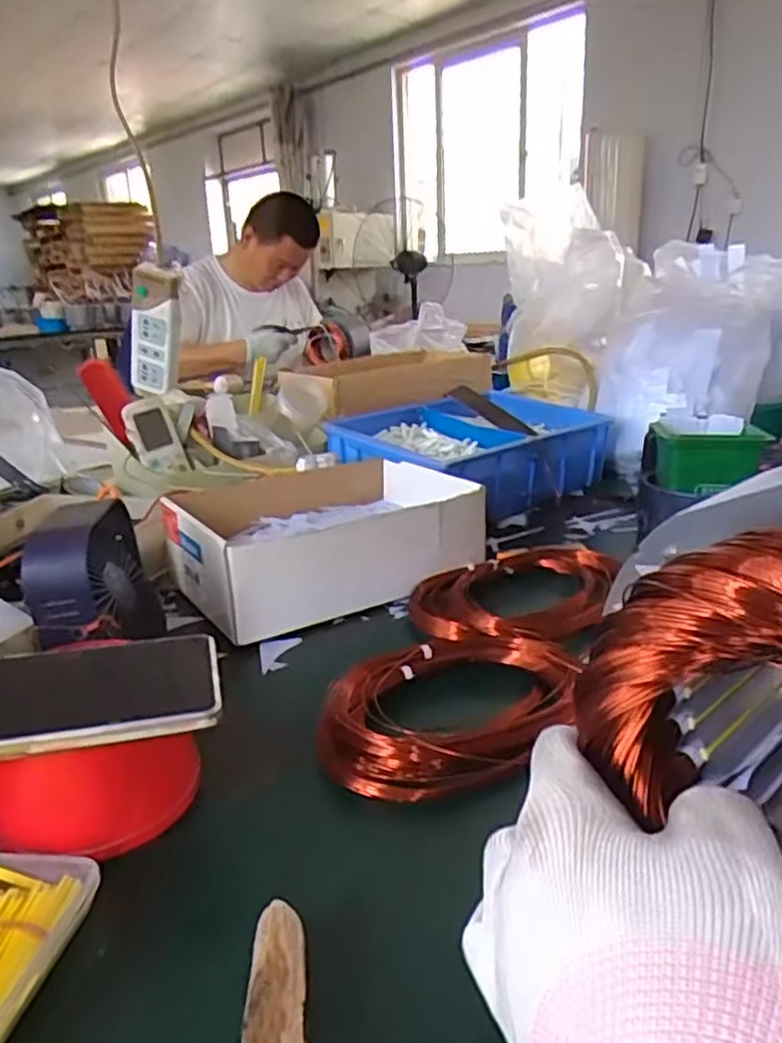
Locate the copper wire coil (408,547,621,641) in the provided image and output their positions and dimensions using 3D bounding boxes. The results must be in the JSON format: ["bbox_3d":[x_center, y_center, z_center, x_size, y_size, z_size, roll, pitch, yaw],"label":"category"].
[{"bbox_3d":[0.099,0.055,0.574,0.139,0.022,0.162,7,21,25],"label":"copper wire coil"}]

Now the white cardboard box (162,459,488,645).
[{"bbox_3d":[-0.064,0.011,0.639,0.234,0.077,0.213,-14,23,-31],"label":"white cardboard box"}]

